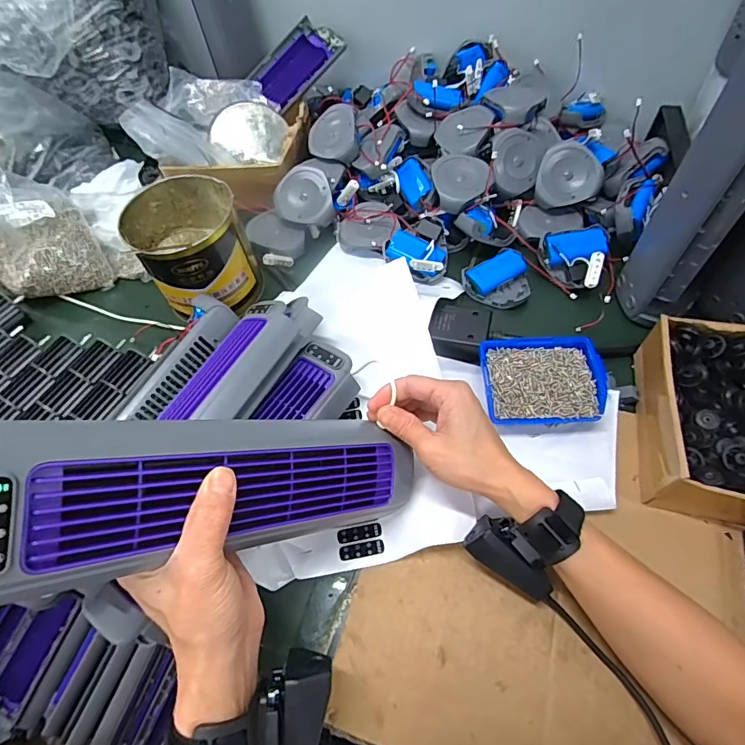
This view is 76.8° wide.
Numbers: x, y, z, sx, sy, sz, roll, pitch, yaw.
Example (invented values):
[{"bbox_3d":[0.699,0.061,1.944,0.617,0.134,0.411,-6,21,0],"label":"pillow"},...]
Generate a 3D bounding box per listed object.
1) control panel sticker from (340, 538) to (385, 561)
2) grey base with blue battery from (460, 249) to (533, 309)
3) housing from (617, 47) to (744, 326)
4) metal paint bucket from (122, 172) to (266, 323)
[{"bbox_3d":[-0.009,0.158,0.420,0.040,0.004,0.013,-10,59,-2],"label":"control panel sticker"},{"bbox_3d":[0.155,-0.109,0.559,0.078,0.023,0.069,-30,61,-13],"label":"grey base with blue battery"},{"bbox_3d":[0.302,-0.162,0.405,0.079,0.293,0.078,31,66,21],"label":"housing"},{"bbox_3d":[-0.203,-0.139,0.546,0.114,0.109,0.123,-2,59,3],"label":"metal paint bucket"}]

